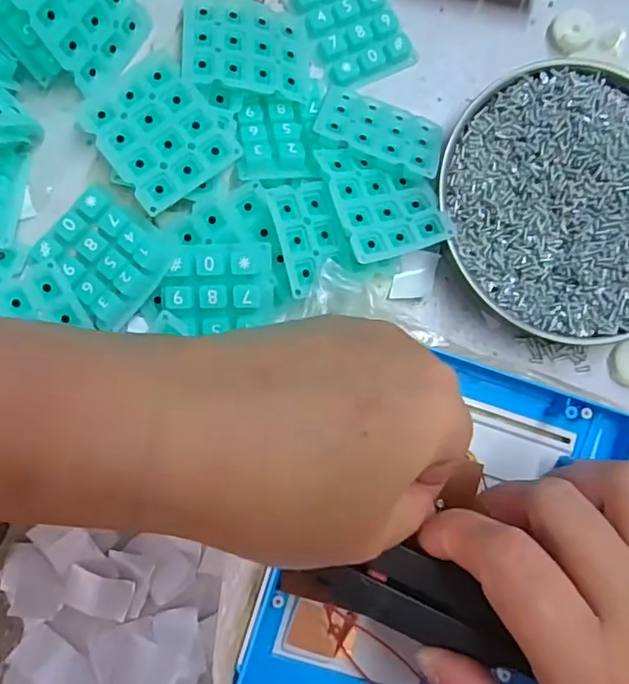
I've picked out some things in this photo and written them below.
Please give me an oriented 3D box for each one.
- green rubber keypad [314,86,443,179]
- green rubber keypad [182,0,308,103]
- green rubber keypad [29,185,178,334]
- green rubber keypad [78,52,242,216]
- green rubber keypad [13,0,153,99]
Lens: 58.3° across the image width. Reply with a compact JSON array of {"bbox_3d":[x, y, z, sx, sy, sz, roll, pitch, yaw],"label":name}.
[{"bbox_3d":[0.033,-0.102,0.270,0.059,0.004,0.045,21,51,-2],"label":"green rubber keypad"},{"bbox_3d":[-0.031,-0.139,0.265,0.058,0.004,0.049,3,75,-18],"label":"green rubber keypad"},{"bbox_3d":[-0.092,-0.038,0.247,0.053,0.012,0.046,38,83,0],"label":"green rubber keypad"},{"bbox_3d":[-0.069,-0.092,0.250,0.048,0.004,0.058,-39,89,-7],"label":"green rubber keypad"},{"bbox_3d":[-0.097,-0.143,0.241,0.004,0.059,0.049,29,76,26],"label":"green rubber keypad"}]

